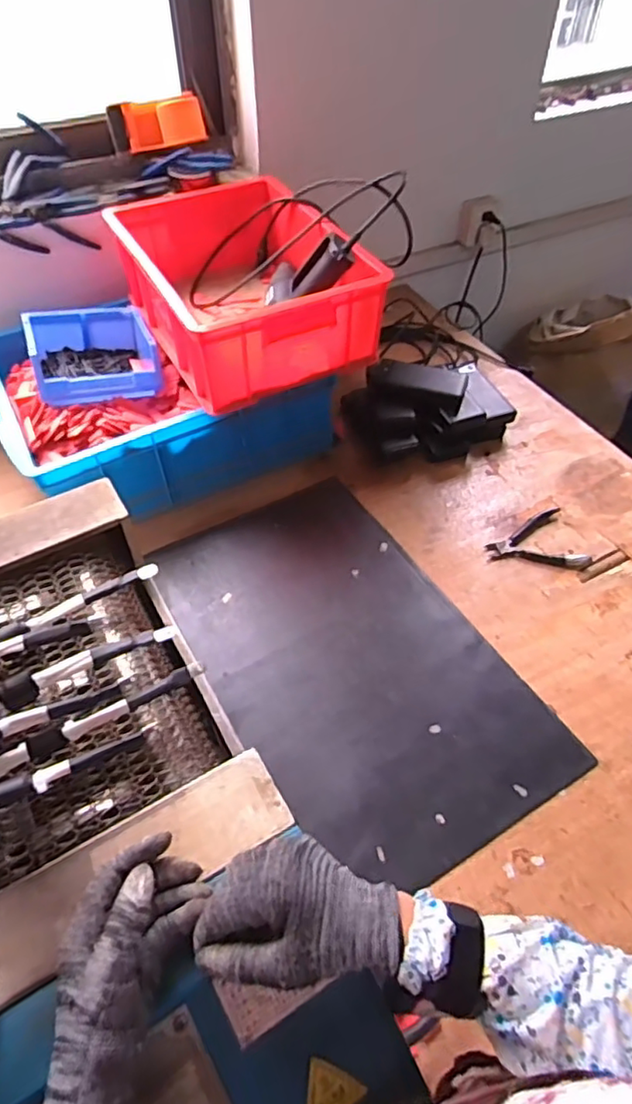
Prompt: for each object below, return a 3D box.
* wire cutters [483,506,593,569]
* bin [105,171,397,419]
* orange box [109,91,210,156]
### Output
[{"bbox_3d":[0.331,-0.014,0.924,0.141,0.015,0.115,-10,51,-5],"label":"wire cutters"},{"bbox_3d":[-0.117,-0.424,0.959,0.300,0.149,0.400,-24,55,-19],"label":"bin"},{"bbox_3d":[-0.270,-0.726,1.027,0.158,0.062,0.052,-10,52,-9],"label":"orange box"}]

